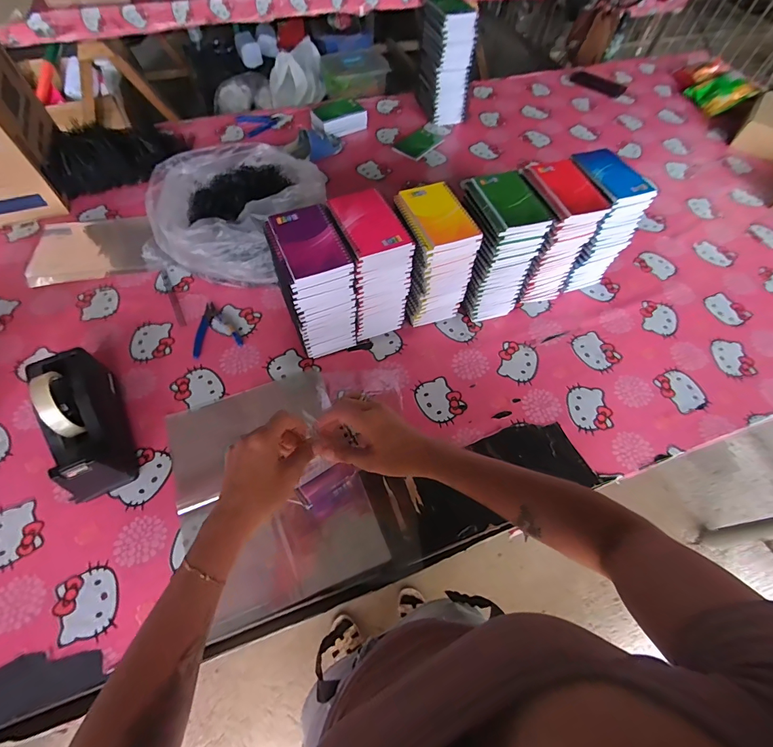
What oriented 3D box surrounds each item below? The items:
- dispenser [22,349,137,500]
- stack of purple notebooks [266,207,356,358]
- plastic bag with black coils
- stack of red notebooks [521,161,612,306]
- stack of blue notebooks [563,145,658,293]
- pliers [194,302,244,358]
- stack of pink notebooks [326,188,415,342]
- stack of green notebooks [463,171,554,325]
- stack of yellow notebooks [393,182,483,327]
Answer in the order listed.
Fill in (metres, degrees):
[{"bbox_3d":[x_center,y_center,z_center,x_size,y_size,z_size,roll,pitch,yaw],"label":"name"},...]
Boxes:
[{"bbox_3d":[-0.436,0.066,0.542,0.079,0.124,0.202,-25,63,-16],"label":"dispenser"},{"bbox_3d":[-0.110,-0.129,0.612,0.098,0.219,0.128,-23,63,-15],"label":"stack of purple notebooks"},{"bbox_3d":[-0.288,-0.332,0.757,0.336,0.157,0.320,10,60,3],"label":"plastic bag with black coils"},{"bbox_3d":[0.292,-0.250,0.704,0.101,0.214,0.120,-16,61,-11],"label":"stack of red notebooks"},{"bbox_3d":[0.379,-0.275,0.724,0.099,0.214,0.133,-21,62,-14],"label":"stack of blue notebooks"},{"bbox_3d":[-0.314,-0.086,0.700,0.084,0.011,0.113,-15,61,-11],"label":"pliers"},{"bbox_3d":[-0.026,-0.169,0.642,0.095,0.218,0.124,-20,62,-14],"label":"stack of pink notebooks"},{"bbox_3d":[0.191,-0.218,0.686,0.119,0.206,0.135,-15,61,-11],"label":"stack of green notebooks"},{"bbox_3d":[0.077,-0.192,0.664,0.100,0.207,0.130,-18,62,-13],"label":"stack of yellow notebooks"}]

